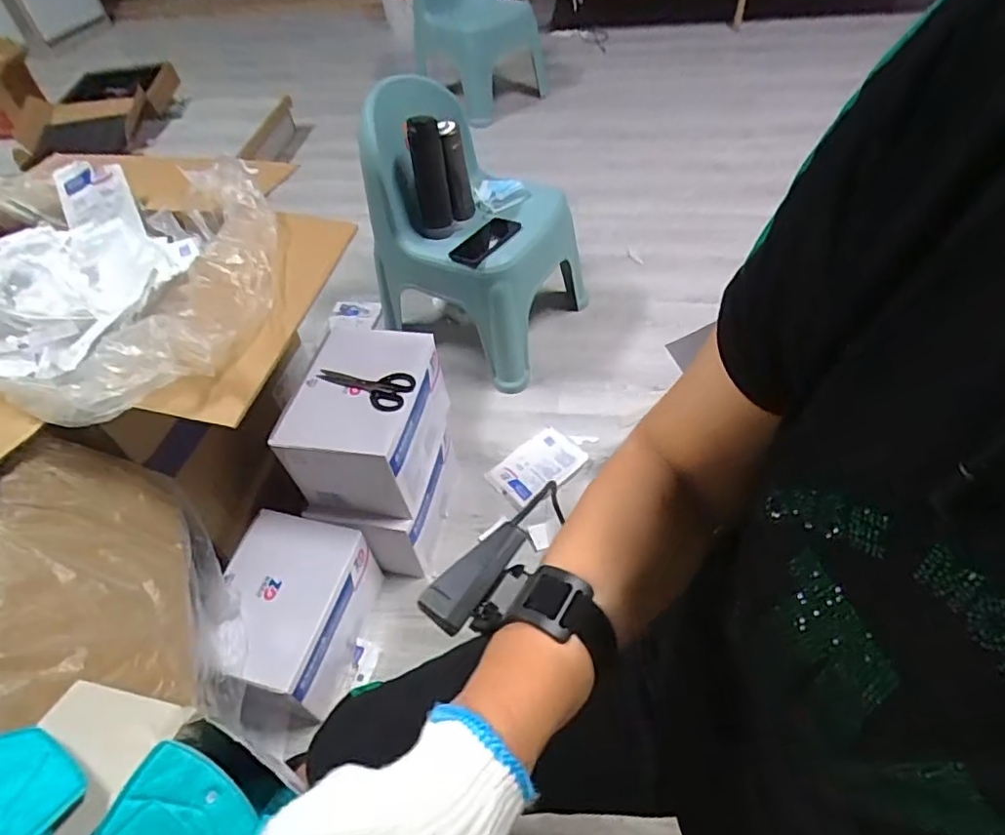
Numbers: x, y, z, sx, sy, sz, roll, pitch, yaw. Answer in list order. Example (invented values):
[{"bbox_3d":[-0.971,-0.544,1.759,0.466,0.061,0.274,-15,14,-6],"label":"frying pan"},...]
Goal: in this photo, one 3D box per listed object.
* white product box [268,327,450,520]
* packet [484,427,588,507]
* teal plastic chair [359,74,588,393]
[{"bbox_3d":[-0.229,0.009,1.037,0.205,0.196,0.266,5,52,10],"label":"white product box"},{"bbox_3d":[0.078,0.107,1.309,0.191,0.024,0.134,-34,50,-26],"label":"packet"},{"bbox_3d":[-0.068,-0.457,1.412,0.420,0.545,0.433,20,56,21],"label":"teal plastic chair"}]

